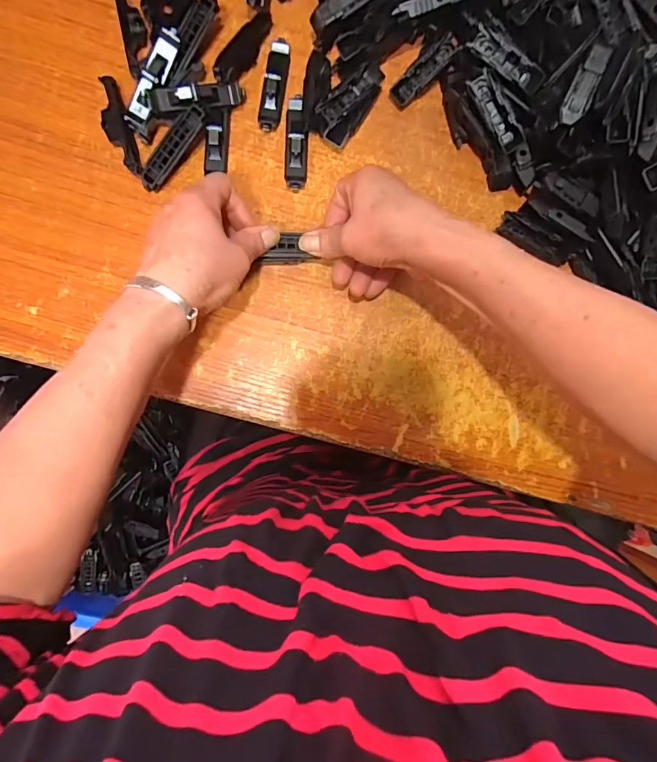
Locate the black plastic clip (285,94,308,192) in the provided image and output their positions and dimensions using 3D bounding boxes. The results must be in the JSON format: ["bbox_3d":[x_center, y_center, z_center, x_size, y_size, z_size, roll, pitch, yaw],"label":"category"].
[{"bbox_3d":[-0.027,-0.206,0.374,0.019,0.020,0.077,0,88,-6],"label":"black plastic clip"}]

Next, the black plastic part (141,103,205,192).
[{"bbox_3d":[-0.130,-0.193,0.359,0.016,0.007,0.077,39,99,-4],"label":"black plastic part"}]

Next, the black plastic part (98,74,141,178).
[{"bbox_3d":[-0.176,-0.211,0.364,0.021,0.016,0.080,-17,90,-6],"label":"black plastic part"}]

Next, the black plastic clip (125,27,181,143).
[{"bbox_3d":[-0.146,-0.246,0.356,0.023,0.016,0.083,26,99,-5],"label":"black plastic clip"}]

